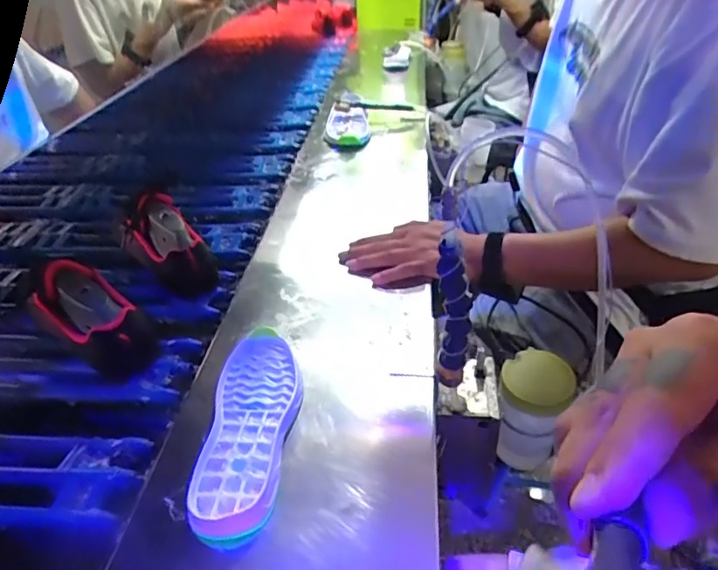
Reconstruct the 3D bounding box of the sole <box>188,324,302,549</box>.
[{"bbox_3d":[-0.096,0.122,0.463,0.079,0.021,0.209,-2,37,0],"label":"sole"}]

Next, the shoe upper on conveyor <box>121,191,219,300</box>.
[{"bbox_3d":[-0.247,-0.044,0.686,0.068,0.121,0.138,-30,46,-33],"label":"shoe upper on conveyor"}]

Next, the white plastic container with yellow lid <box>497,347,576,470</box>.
[{"bbox_3d":[0.188,0.146,0.574,0.068,0.134,0.064,18,41,24],"label":"white plastic container with yellow lid"}]

